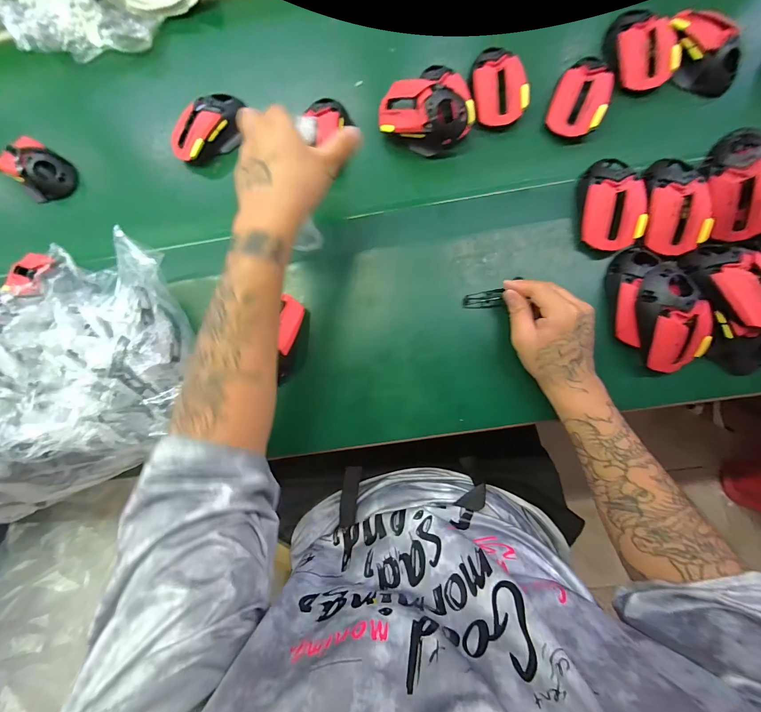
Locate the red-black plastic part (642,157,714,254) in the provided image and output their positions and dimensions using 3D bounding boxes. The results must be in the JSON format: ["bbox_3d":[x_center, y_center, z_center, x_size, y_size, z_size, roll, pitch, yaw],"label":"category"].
[{"bbox_3d":[0.350,-0.181,0.404,0.065,0.044,0.116,-8,81,3],"label":"red-black plastic part"}]

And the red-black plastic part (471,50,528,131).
[{"bbox_3d":[0.156,-0.355,0.448,0.069,0.041,0.097,-4,82,3],"label":"red-black plastic part"}]

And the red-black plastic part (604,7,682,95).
[{"bbox_3d":[0.340,-0.394,0.437,0.074,0.043,0.093,-5,82,3],"label":"red-black plastic part"}]

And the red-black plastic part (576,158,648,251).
[{"bbox_3d":[0.281,-0.189,0.413,0.070,0.042,0.114,4,82,4],"label":"red-black plastic part"}]

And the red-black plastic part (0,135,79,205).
[{"bbox_3d":[-0.503,-0.271,0.488,0.089,0.045,0.072,33,85,7],"label":"red-black plastic part"}]

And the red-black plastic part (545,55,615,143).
[{"bbox_3d":[0.259,-0.334,0.436,0.065,0.043,0.090,23,84,7],"label":"red-black plastic part"}]

